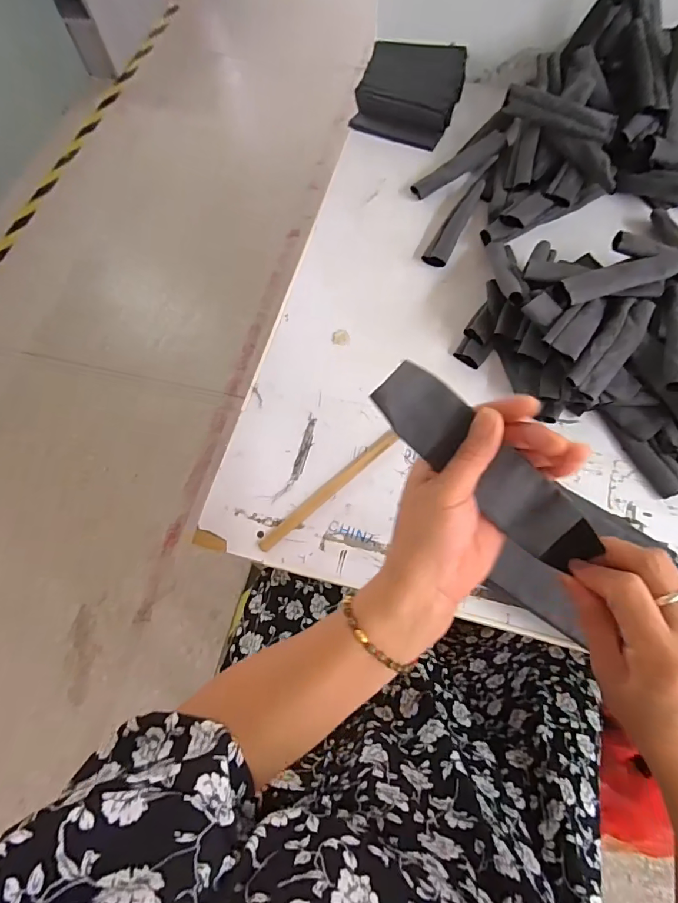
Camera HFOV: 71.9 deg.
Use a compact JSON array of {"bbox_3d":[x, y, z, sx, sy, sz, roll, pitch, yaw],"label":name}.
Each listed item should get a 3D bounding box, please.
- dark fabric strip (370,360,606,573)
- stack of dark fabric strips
[{"bbox_3d":[0.093,0.011,0.296,0.167,0.007,0.042,42,96,-2],"label":"dark fabric strip"},{"bbox_3d":[0.115,-0.586,0.762,0.154,0.049,0.185,16,68,10],"label":"stack of dark fabric strips"}]

